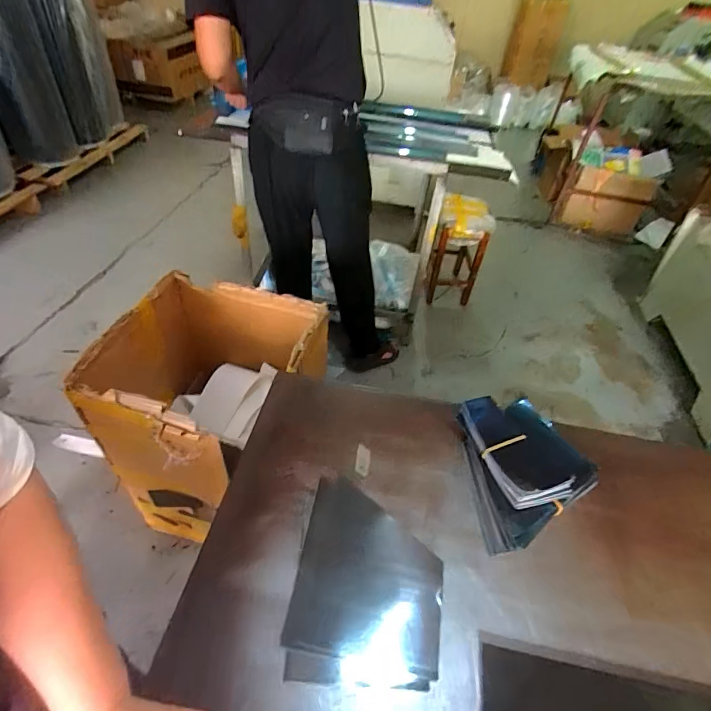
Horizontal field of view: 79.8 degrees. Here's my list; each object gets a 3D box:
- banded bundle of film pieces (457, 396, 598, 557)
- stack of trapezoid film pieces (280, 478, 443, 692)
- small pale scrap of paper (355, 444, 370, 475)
[{"bbox_3d":[0.247,0.157,0.594,0.172,0.048,0.209,1,45,-5],"label":"banded bundle of film pieces"},{"bbox_3d":[0.016,0.259,0.499,0.165,0.008,0.212,9,44,3],"label":"stack of trapezoid film pieces"},{"bbox_3d":[0.010,0.151,0.616,0.019,0.004,0.047,8,44,2],"label":"small pale scrap of paper"}]

